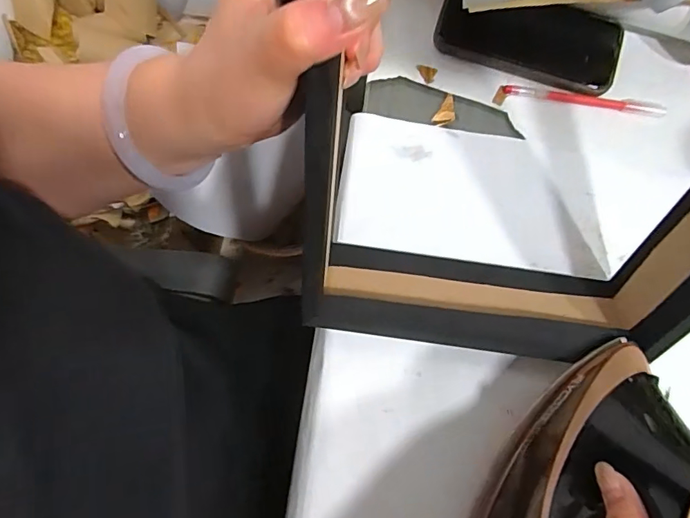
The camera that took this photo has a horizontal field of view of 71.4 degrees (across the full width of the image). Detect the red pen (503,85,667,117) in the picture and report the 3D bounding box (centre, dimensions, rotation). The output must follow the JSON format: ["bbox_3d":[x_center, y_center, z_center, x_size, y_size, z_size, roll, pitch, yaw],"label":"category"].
[{"bbox_3d":[0.215,-0.142,0.429,0.144,0.005,0.011,8,77,1],"label":"red pen"}]

